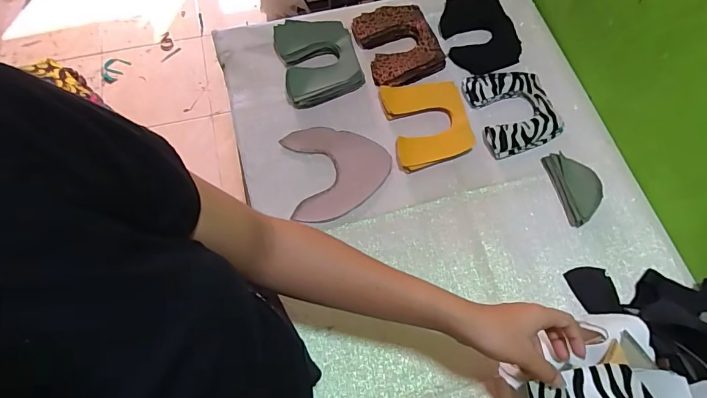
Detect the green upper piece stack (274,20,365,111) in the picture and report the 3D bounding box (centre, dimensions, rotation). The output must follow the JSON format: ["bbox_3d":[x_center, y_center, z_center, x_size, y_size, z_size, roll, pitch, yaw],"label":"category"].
[{"bbox_3d":[-0.062,-0.246,0.735,0.132,0.036,0.160,-15,68,-6],"label":"green upper piece stack"}]

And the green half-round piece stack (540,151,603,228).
[{"bbox_3d":[0.339,-0.020,0.647,0.058,0.025,0.114,-15,68,-6],"label":"green half-round piece stack"}]

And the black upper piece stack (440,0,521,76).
[{"bbox_3d":[0.230,-0.302,0.780,0.125,0.037,0.160,-8,67,-3],"label":"black upper piece stack"}]

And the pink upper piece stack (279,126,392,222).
[{"bbox_3d":[-0.022,-0.047,0.670,0.158,0.004,0.159,-10,67,-4],"label":"pink upper piece stack"}]

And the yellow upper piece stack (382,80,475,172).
[{"bbox_3d":[0.121,-0.127,0.683,0.126,0.030,0.157,-10,67,-4],"label":"yellow upper piece stack"}]

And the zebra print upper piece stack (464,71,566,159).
[{"bbox_3d":[0.264,-0.151,0.701,0.130,0.020,0.151,-17,68,-7],"label":"zebra print upper piece stack"}]

